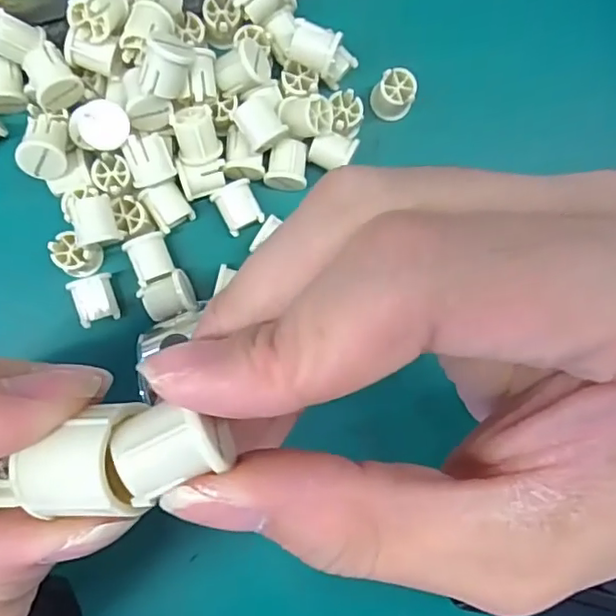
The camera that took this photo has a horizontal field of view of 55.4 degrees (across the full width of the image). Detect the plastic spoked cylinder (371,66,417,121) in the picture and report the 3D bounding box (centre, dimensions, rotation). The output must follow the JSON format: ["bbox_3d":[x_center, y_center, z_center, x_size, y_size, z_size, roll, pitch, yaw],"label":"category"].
[{"bbox_3d":[0.034,-0.083,0.229,0.015,0.014,0.015,0,86,-4],"label":"plastic spoked cylinder"}]

